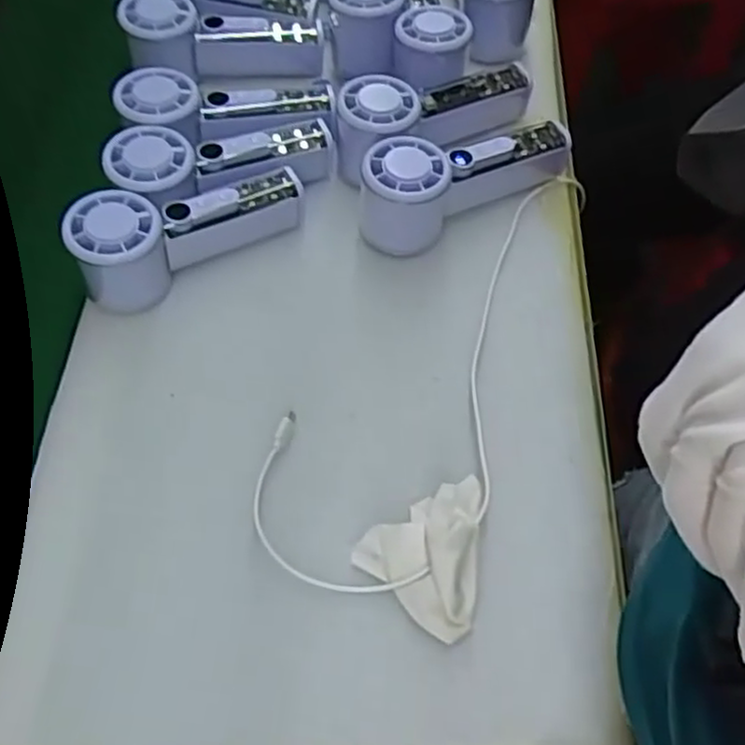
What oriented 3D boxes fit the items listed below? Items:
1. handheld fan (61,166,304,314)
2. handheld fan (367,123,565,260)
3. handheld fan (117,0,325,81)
[{"bbox_3d":[-0.117,-0.095,0.478,0.151,0.057,0.055,-24,63,-15],"label":"handheld fan"},{"bbox_3d":[0.060,-0.139,0.504,0.146,0.061,0.052,-30,64,-17],"label":"handheld fan"},{"bbox_3d":[-0.118,-0.259,0.578,0.152,0.056,0.053,2,58,-14],"label":"handheld fan"}]

